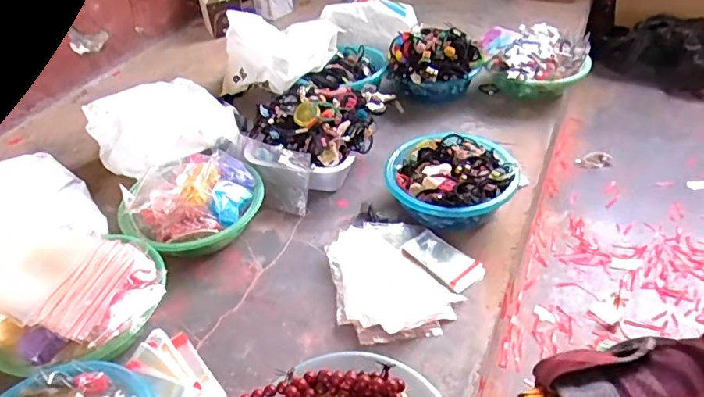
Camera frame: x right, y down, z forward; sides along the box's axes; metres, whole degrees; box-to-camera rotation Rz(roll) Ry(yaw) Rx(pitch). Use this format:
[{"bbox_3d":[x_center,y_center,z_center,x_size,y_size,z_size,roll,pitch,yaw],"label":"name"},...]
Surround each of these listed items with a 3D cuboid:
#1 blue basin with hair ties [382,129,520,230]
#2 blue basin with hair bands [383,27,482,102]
[{"bbox_3d":[0.175,-0.024,0.913,0.209,0.092,0.199,-3,40,3],"label":"blue basin with hair ties"},{"bbox_3d":[0.185,-0.310,1.192,0.187,0.126,0.158,20,46,27],"label":"blue basin with hair bands"}]

